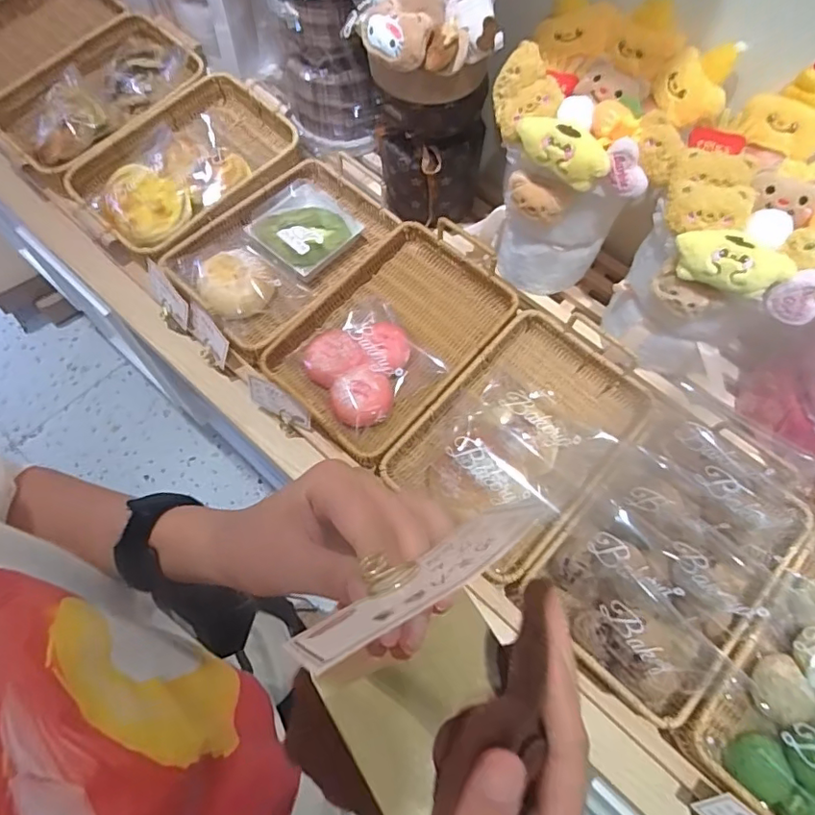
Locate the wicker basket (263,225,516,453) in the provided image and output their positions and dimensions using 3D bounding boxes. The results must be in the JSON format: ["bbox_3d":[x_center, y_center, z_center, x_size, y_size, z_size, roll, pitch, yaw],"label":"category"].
[{"bbox_3d":[-0.015,-0.098,0.714,0.208,0.048,0.323,40,69,14],"label":"wicker basket"}]

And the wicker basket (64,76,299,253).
[{"bbox_3d":[-0.325,-0.355,0.812,0.211,0.062,0.314,41,70,14],"label":"wicker basket"}]

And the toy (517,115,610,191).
[{"bbox_3d":[0.160,-0.266,0.564,0.104,0.045,0.036,38,69,13],"label":"toy"}]

